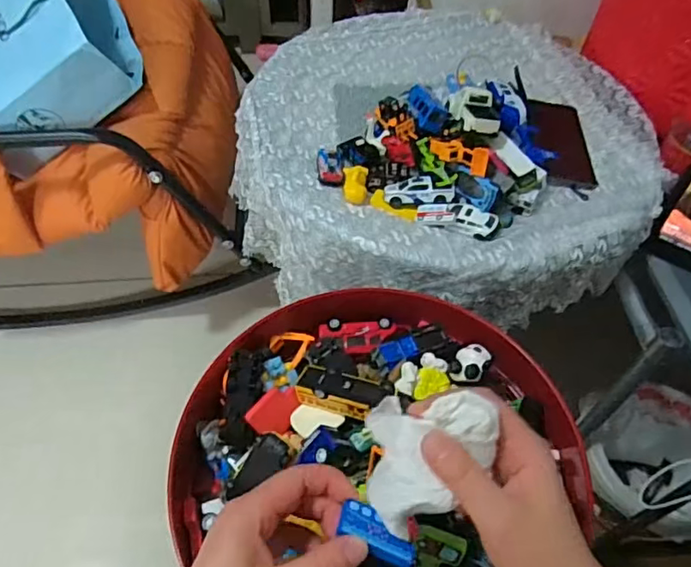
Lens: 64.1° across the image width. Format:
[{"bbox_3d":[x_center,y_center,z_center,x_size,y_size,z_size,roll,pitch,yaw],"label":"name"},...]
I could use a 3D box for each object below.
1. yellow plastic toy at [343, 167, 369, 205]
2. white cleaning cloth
[{"bbox_3d":[0.013,-0.119,0.666,0.028,0.019,0.051,1,52,-1],"label":"yellow plastic toy"},{"bbox_3d":[0.044,0.098,0.331,0.022,0.095,0.070,12,31,-50],"label":"white cleaning cloth"}]

